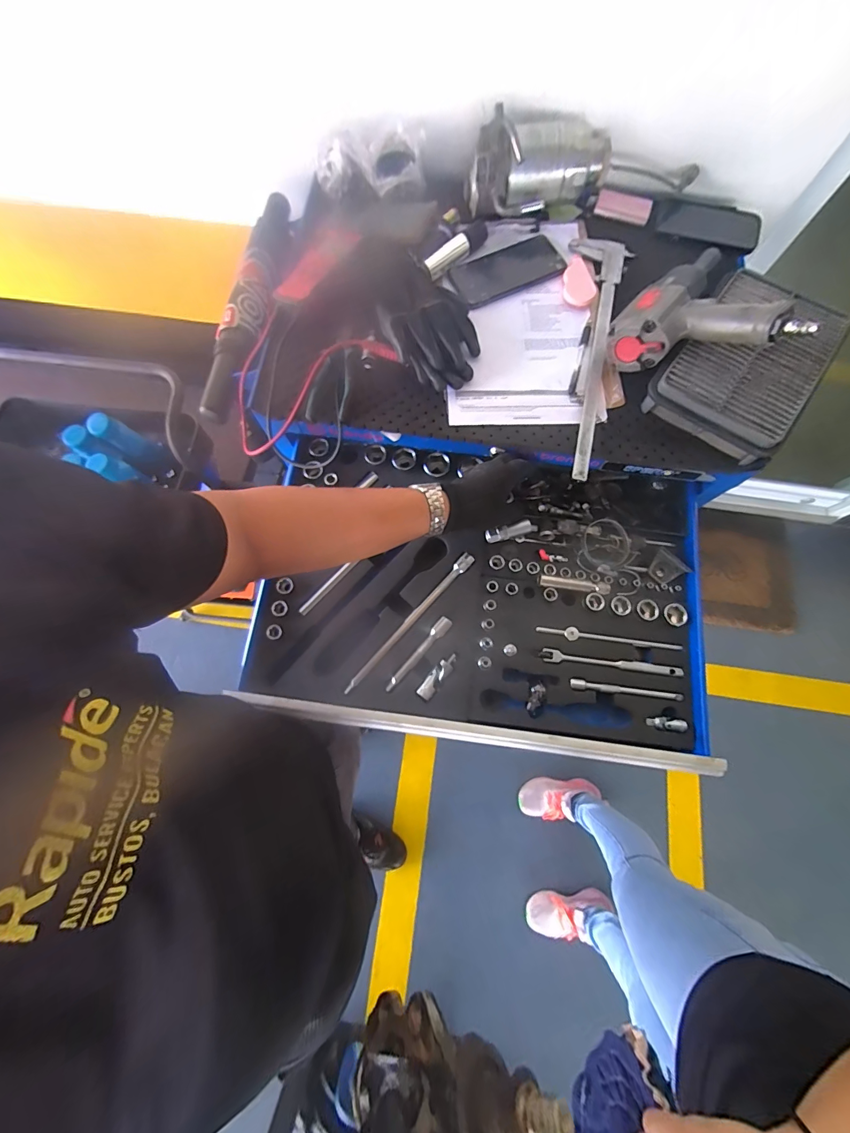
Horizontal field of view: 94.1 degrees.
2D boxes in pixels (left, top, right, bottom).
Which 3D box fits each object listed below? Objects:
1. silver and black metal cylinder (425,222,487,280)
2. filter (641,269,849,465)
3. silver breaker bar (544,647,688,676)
[{"bbox_3d":[0.049,-0.467,0.579,0.028,0.024,0.129,41,80,10],"label":"silver and black metal cylinder"},{"bbox_3d":[0.409,-0.259,0.506,0.161,0.057,0.218,37,79,9],"label":"filter"},{"bbox_3d":[0.250,0.129,0.528,0.183,0.008,0.018,6,76,2],"label":"silver breaker bar"}]

